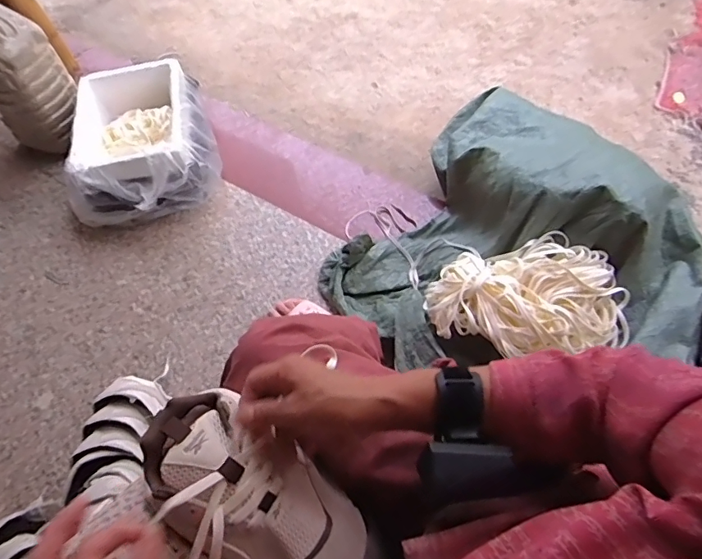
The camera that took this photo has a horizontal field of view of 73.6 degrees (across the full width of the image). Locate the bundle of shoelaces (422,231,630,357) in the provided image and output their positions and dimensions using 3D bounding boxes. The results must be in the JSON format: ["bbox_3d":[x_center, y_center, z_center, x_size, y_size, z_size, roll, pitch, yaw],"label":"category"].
[{"bbox_3d":[0.300,0.026,0.807,0.334,0.068,0.195,-8,59,1],"label":"bundle of shoelaces"}]

